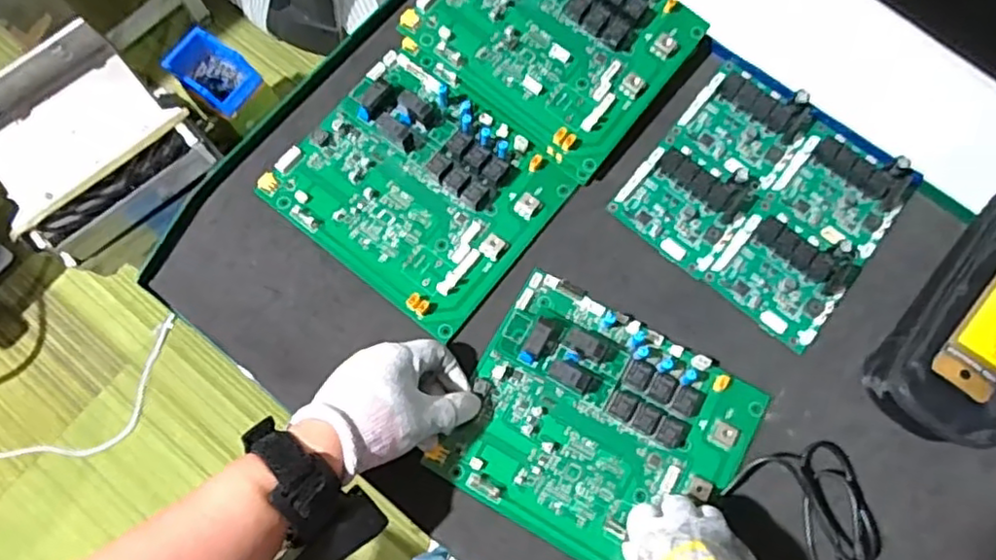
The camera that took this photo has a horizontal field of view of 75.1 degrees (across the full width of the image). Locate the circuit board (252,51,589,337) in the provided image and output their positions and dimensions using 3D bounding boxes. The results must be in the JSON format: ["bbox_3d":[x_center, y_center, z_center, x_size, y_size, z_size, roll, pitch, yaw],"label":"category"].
[{"bbox_3d":[-0.064,-0.079,0.521,0.199,0.029,0.171,38,77,10],"label":"circuit board"}]

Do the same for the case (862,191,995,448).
[{"bbox_3d":[0.375,0.019,0.485,0.093,0.045,0.230,38,77,10],"label":"case"}]

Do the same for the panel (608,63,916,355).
[{"bbox_3d":[0.218,-0.069,0.528,0.186,0.021,0.180,38,77,10],"label":"panel"}]

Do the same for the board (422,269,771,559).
[{"bbox_3d":[0.076,0.106,0.470,0.196,0.029,0.174,29,76,8],"label":"board"}]

